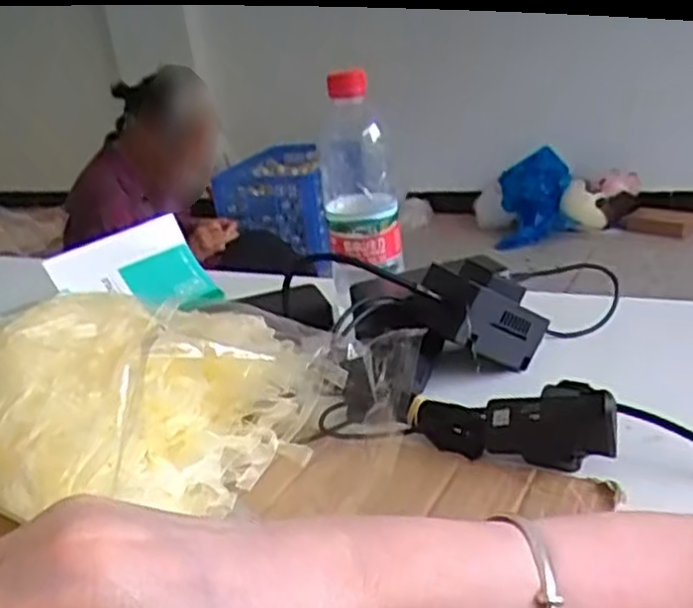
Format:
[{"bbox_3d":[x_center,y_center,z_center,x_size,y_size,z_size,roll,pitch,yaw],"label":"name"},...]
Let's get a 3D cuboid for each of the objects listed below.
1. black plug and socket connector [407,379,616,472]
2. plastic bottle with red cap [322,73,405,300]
[{"bbox_3d":[0.095,0.069,0.452,0.120,0.050,0.027,8,26,35],"label":"black plug and socket connector"},{"bbox_3d":[0.012,-0.099,0.622,0.061,0.182,0.069,-9,21,-4],"label":"plastic bottle with red cap"}]

